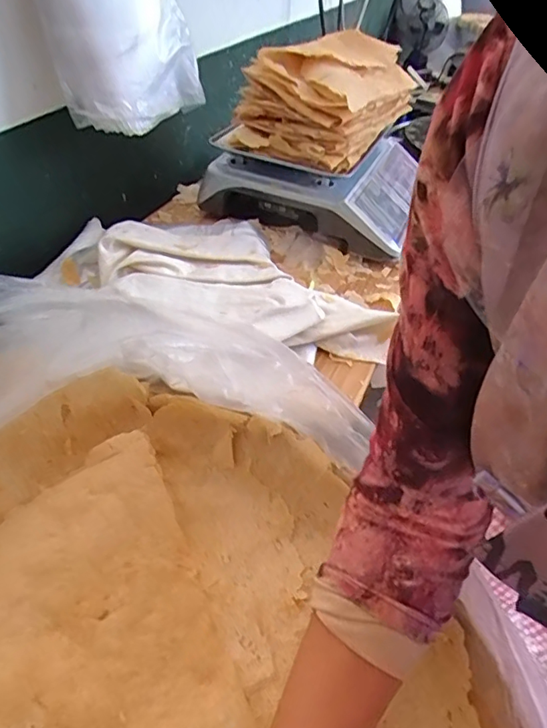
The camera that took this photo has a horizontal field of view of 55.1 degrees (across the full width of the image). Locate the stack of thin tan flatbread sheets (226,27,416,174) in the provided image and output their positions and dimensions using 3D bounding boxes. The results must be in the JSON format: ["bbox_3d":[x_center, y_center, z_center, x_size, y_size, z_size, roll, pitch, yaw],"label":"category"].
[{"bbox_3d":[0.085,-0.430,0.840,0.187,0.122,0.307,25,45,19],"label":"stack of thin tan flatbread sheets"}]

